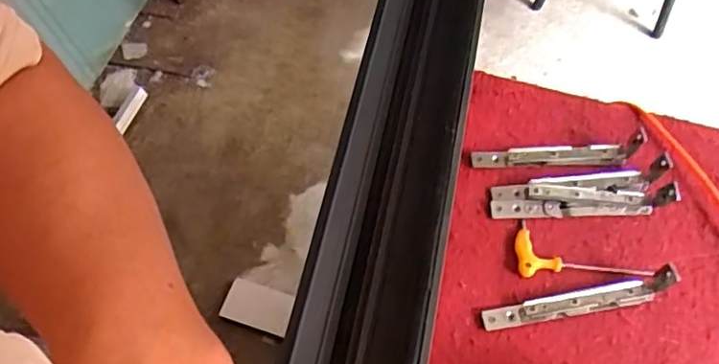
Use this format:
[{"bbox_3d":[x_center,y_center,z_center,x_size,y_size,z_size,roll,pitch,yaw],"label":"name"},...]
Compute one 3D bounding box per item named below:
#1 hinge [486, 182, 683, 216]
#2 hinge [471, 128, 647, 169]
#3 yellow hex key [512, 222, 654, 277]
[{"bbox_3d":[0.251,0.014,0.690,0.192,0.044,0.034,1,59,-3],"label":"hinge"},{"bbox_3d":[0.238,-0.034,0.731,0.203,0.040,0.031,-2,59,-5],"label":"hinge"},{"bbox_3d":[0.244,0.073,0.678,0.145,0.010,0.067,1,59,-3],"label":"yellow hex key"}]

